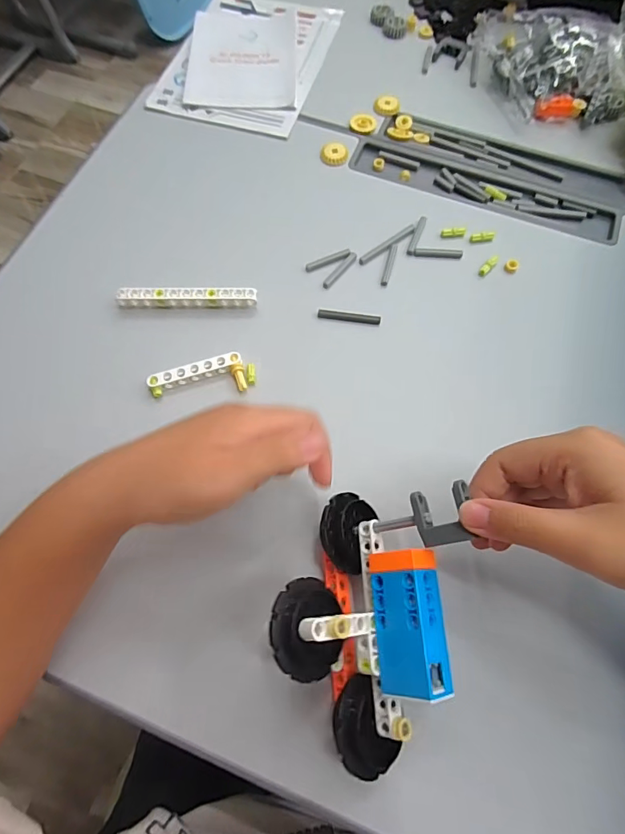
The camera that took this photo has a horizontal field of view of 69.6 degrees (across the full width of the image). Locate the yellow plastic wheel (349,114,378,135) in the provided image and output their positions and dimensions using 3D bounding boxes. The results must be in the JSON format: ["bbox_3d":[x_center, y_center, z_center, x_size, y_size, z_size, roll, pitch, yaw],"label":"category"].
[{"bbox_3d":[0.049,-0.280,0.430,0.025,0.006,0.021,3,70,1],"label":"yellow plastic wheel"}]

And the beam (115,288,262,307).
[{"bbox_3d":[-0.096,-0.092,0.351,0.105,0.020,0.011,-1,70,0],"label":"beam"}]

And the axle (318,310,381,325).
[{"bbox_3d":[0.029,-0.079,0.352,0.049,0.004,0.006,7,70,2],"label":"axle"}]

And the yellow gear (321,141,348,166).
[{"bbox_3d":[0.021,-0.244,0.415,0.025,0.008,0.023,4,70,1],"label":"yellow gear"}]

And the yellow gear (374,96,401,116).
[{"bbox_3d":[0.073,-0.305,0.440,0.021,0.008,0.021,0,70,0],"label":"yellow gear"}]

